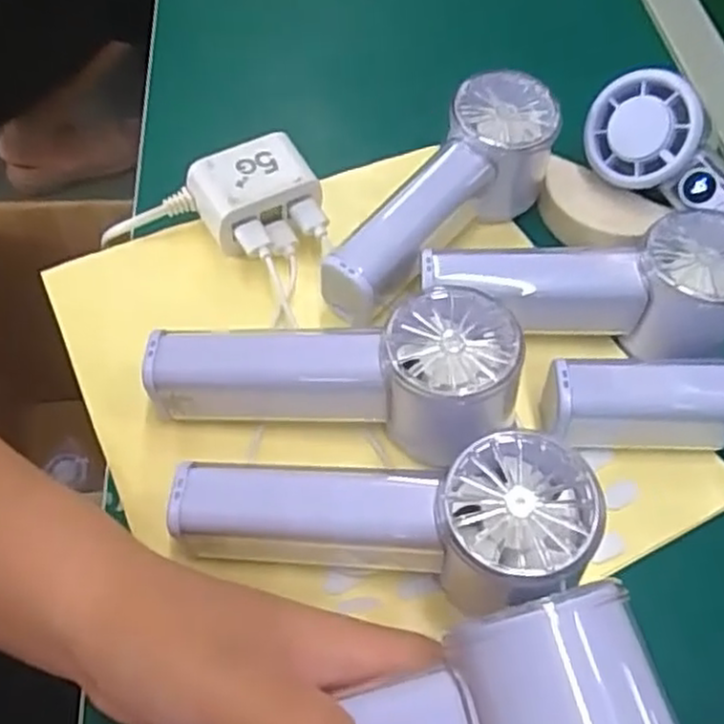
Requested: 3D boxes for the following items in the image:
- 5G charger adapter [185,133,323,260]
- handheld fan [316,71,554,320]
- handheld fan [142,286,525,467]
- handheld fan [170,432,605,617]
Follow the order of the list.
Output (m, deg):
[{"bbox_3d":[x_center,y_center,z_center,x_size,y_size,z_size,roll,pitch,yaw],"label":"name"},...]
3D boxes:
[{"bbox_3d":[-0.055,-0.085,0.371,0.058,0.037,0.035,-21,61,-17],"label":"5G charger adapter"},{"bbox_3d":[0.041,-0.079,0.360,0.052,0.055,0.150,33,60,16],"label":"handheld fan"},{"bbox_3d":[-0.013,0.008,0.302,0.149,0.055,0.053,-2,57,-6],"label":"handheld fan"},{"bbox_3d":[0.005,0.060,0.263,0.145,0.051,0.052,1,57,-4],"label":"handheld fan"}]

